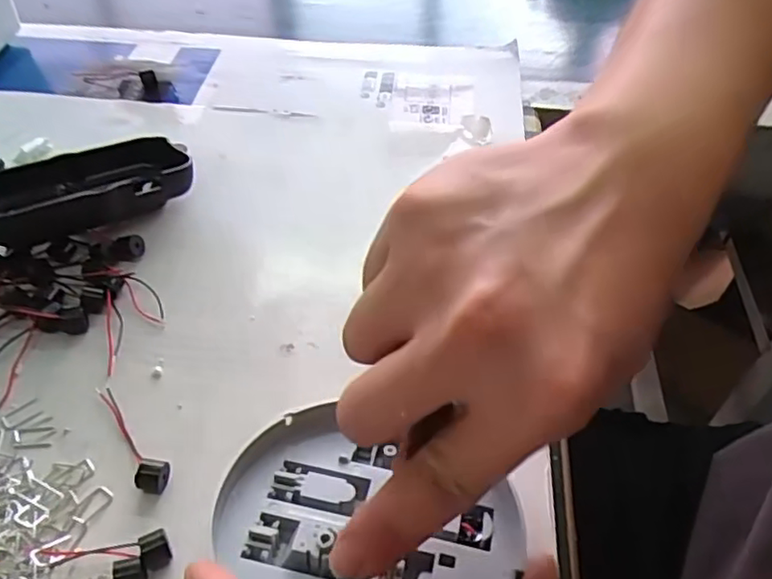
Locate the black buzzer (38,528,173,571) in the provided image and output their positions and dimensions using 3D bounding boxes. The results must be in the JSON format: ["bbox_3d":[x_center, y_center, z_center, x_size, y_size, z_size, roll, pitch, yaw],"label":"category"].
[{"bbox_3d":[-0.101,0.096,0.231,0.045,0.008,0.012,-4,48,-8],"label":"black buzzer"}]

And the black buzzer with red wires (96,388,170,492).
[{"bbox_3d":[-0.104,0.059,0.265,0.013,0.010,0.057,-25,54,-24],"label":"black buzzer with red wires"}]

